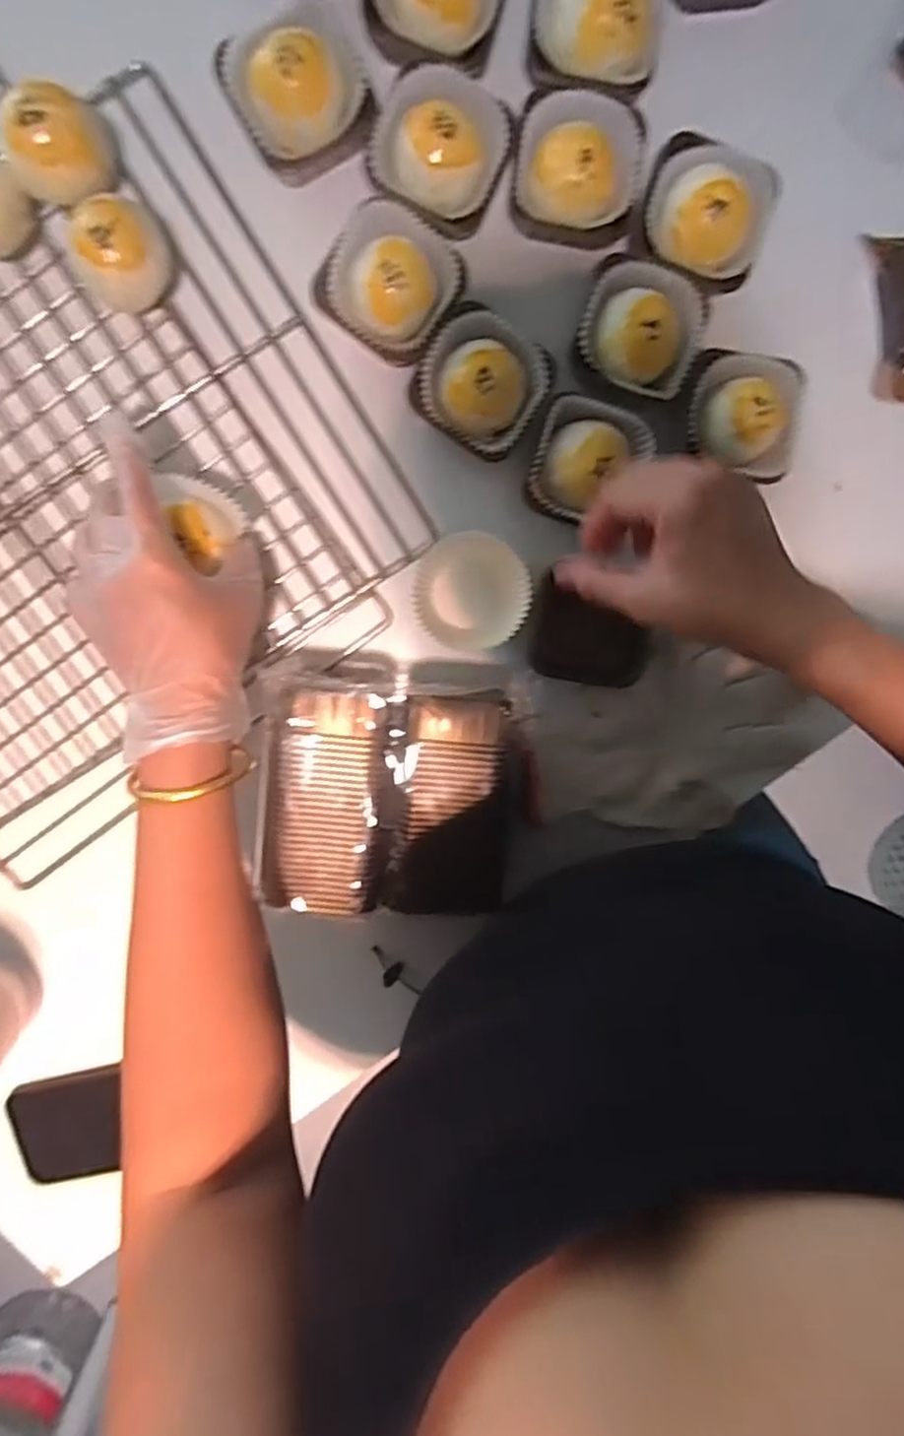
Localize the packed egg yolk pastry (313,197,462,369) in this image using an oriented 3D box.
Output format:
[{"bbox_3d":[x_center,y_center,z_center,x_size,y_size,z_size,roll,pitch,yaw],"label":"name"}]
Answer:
[{"bbox_3d":[-0.037,-0.253,0.430,0.069,0.039,0.074,32,97,-7],"label":"packed egg yolk pastry"}]

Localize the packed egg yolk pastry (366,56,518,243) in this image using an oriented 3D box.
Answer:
[{"bbox_3d":[-0.008,-0.322,0.411,0.076,0.033,0.066,16,99,-5],"label":"packed egg yolk pastry"}]

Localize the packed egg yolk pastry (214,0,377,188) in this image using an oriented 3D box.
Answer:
[{"bbox_3d":[-0.086,-0.352,0.407,0.077,0.041,0.067,-35,99,3],"label":"packed egg yolk pastry"}]

